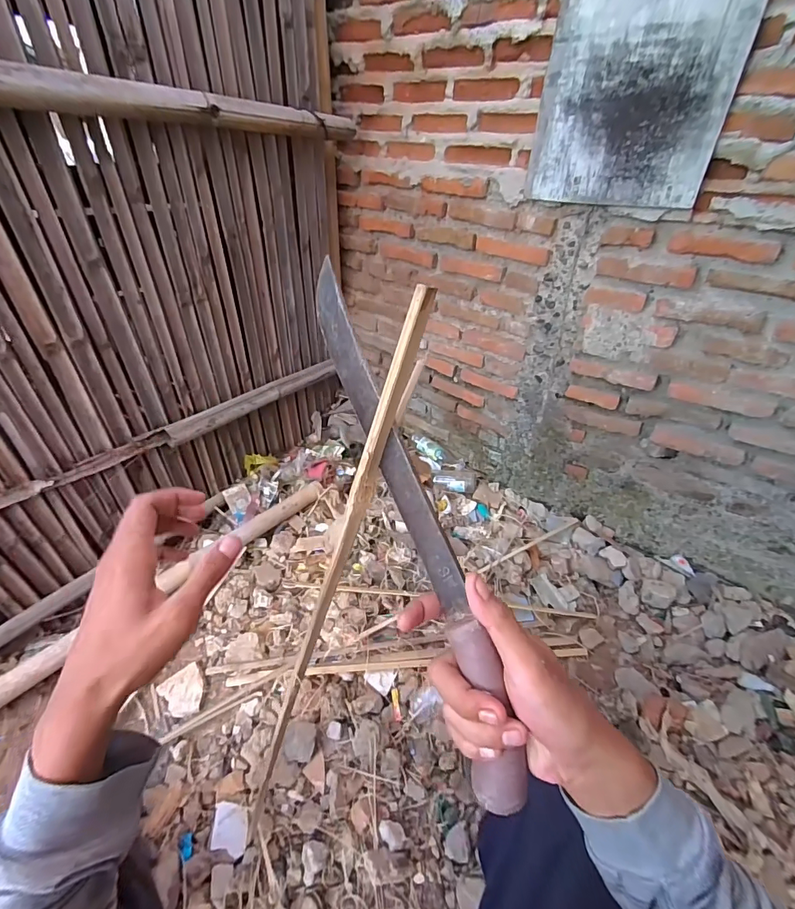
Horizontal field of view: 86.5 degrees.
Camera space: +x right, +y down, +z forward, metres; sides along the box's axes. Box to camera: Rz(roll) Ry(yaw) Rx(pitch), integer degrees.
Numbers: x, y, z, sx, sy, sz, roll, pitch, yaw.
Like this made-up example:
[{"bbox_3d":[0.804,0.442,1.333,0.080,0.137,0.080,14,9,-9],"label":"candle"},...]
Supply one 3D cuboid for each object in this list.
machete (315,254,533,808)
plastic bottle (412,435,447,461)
[{"bbox_3d":[0.008,0.042,0.310,0.031,0.036,0.403,-16,78,-24],"label":"machete"},{"bbox_3d":[0.116,-0.027,1.640,0.162,0.048,0.052,34,44,11],"label":"plastic bottle"}]

